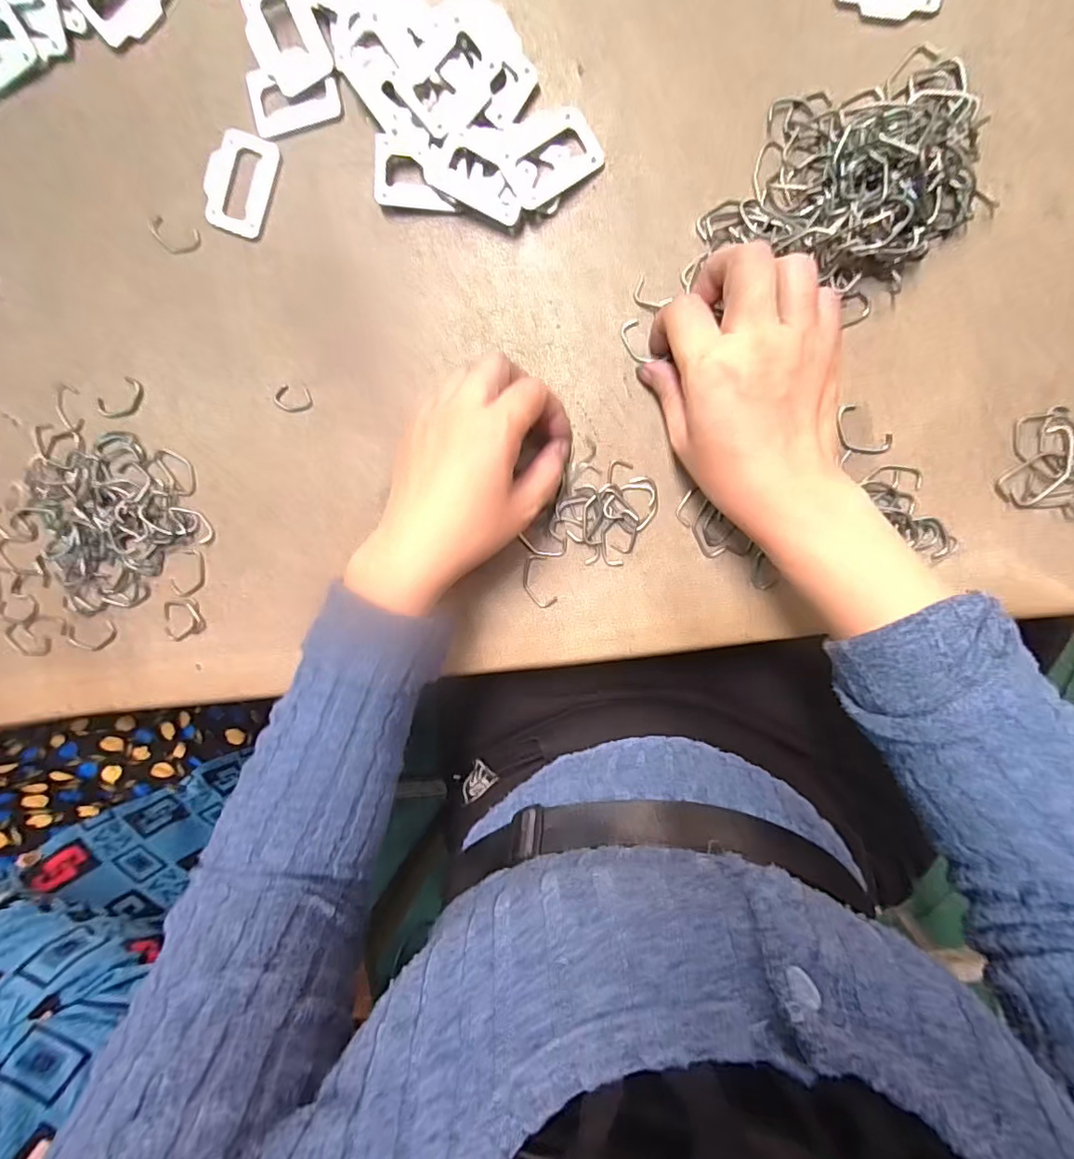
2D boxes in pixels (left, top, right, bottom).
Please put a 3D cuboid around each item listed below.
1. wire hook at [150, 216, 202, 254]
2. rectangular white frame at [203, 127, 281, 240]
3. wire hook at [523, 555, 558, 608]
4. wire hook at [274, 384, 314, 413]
[{"bbox_3d":[-0.215,-0.203,0.327,0.031,0.004,0.017,20,99,3],"label":"wire hook"},{"bbox_3d":[-0.172,-0.229,0.319,0.040,0.004,0.054,20,99,3],"label":"rectangular white frame"},{"bbox_3d":[0.001,0.001,0.331,0.018,0.004,0.032,-9,96,8],"label":"wire hook"},{"bbox_3d":[-0.148,-0.109,0.335,0.023,0.004,0.016,11,99,5],"label":"wire hook"}]

